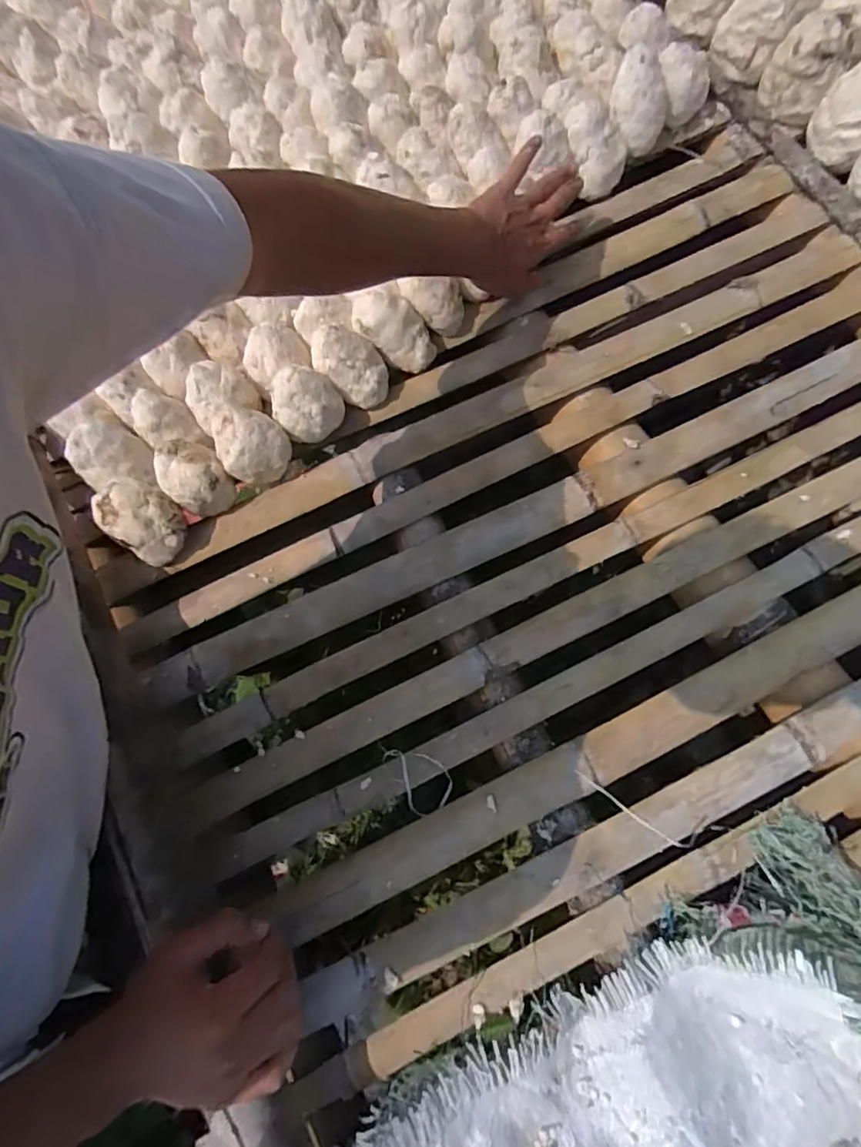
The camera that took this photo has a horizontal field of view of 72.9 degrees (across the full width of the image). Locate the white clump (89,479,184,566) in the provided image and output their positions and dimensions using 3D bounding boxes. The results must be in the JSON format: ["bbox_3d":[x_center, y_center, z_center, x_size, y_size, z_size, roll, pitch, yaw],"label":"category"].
[{"bbox_3d":[-0.286,-0.051,0.580,0.079,0.063,0.064,36,82,12],"label":"white clump"}]

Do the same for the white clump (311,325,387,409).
[{"bbox_3d":[-0.084,-0.219,0.624,0.068,0.069,0.070,-1,76,5],"label":"white clump"}]

